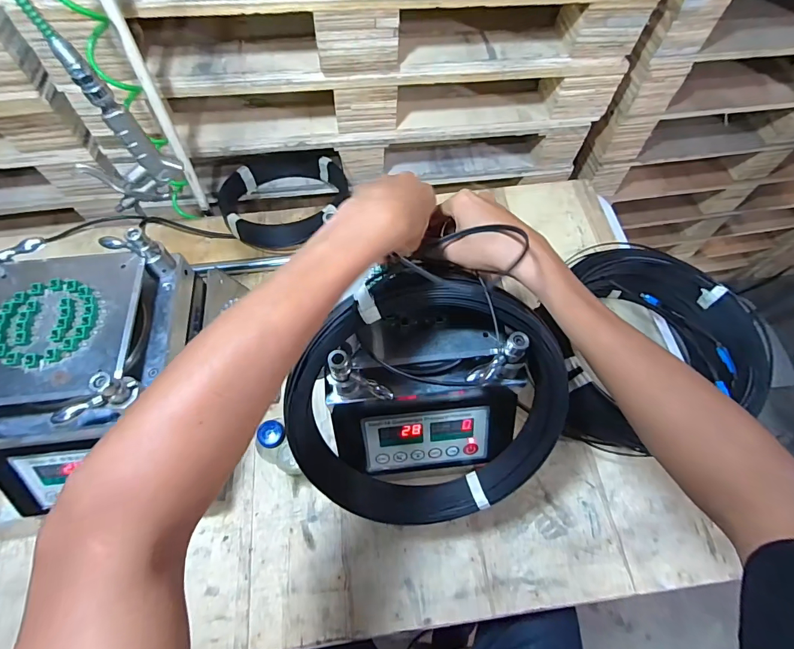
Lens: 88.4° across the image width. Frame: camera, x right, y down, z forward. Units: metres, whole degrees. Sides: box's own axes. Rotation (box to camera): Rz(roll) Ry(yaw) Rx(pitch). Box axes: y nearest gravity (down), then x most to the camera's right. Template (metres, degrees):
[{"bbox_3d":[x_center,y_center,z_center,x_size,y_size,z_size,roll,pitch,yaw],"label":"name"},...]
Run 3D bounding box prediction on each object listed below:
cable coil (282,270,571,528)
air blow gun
[{"bbox_3d":[0.038,0.084,0.447,0.287,0.063,0.280,-3,113,-7],"label":"cable coil"},{"bbox_3d":[-0.303,-0.198,0.433,0.090,0.172,0.023,-25,66,-12],"label":"air blow gun"}]

